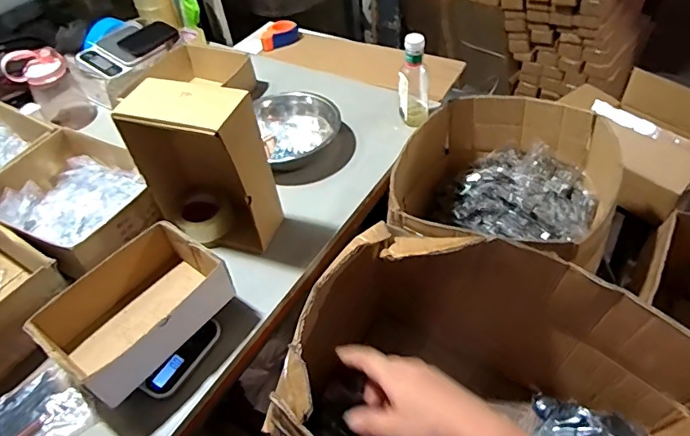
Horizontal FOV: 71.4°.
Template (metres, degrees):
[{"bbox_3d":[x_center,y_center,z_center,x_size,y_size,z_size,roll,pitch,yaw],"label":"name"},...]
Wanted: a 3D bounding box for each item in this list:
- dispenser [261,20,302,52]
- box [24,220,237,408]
[{"bbox_3d":[-0.225,-0.635,1.662,0.141,0.069,0.056,-19,48,-10],"label":"dispenser"},{"bbox_3d":[-0.333,0.146,0.778,0.183,0.094,0.253,28,56,28],"label":"box"}]

